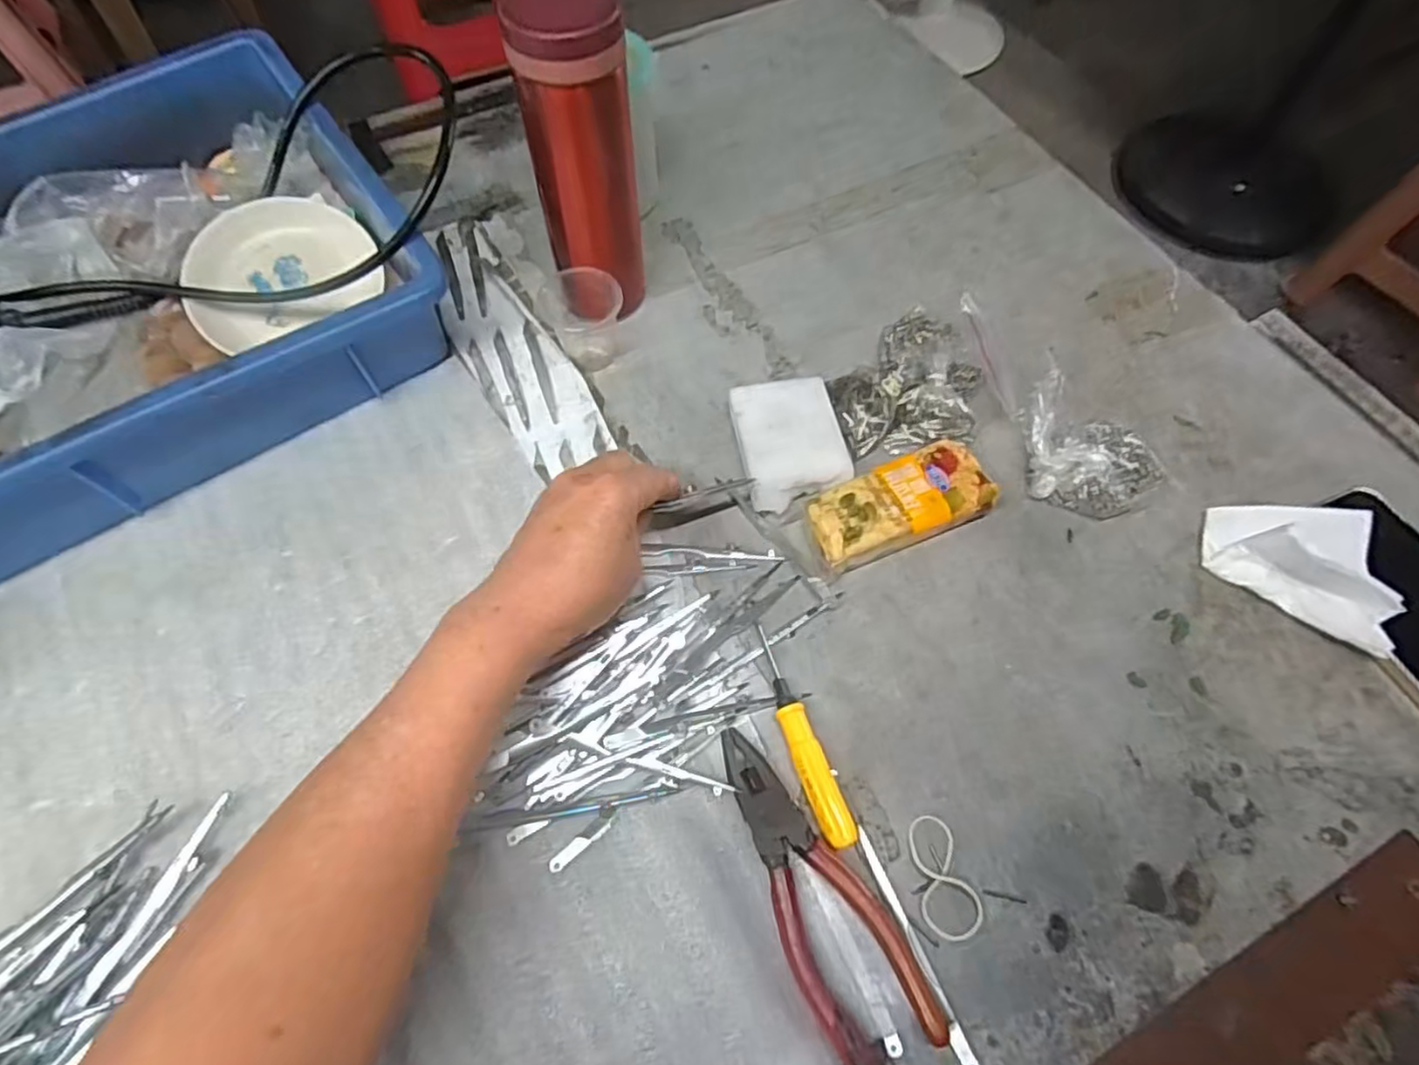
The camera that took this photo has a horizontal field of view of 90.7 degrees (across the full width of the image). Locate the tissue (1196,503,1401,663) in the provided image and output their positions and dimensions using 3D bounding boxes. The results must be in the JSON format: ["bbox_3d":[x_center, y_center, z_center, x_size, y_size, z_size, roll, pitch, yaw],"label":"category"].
[{"bbox_3d":[0.323,0.020,0.383,0.080,0.043,0.072,14,63,8],"label":"tissue"}]

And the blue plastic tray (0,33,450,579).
[{"bbox_3d":[-0.404,-0.116,0.424,0.430,0.103,0.268,-35,68,-17],"label":"blue plastic tray"}]

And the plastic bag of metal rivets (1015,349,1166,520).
[{"bbox_3d":[0.221,-0.047,0.423,0.064,0.037,0.094,-36,68,-17],"label":"plastic bag of metal rivets"}]

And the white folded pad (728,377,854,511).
[{"bbox_3d":[0.049,-0.056,0.436,0.064,0.024,0.087,-10,63,-5],"label":"white folded pad"}]

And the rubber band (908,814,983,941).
[{"bbox_3d":[0.109,0.160,0.327,0.027,0.004,0.053,-7,63,-4],"label":"rubber band"}]

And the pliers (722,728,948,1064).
[{"bbox_3d":[0.045,0.158,0.317,0.051,0.016,0.145,-27,66,-13],"label":"pliers"}]

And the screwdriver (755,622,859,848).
[{"bbox_3d":[0.043,0.101,0.354,0.016,0.014,0.113,-19,64,-10],"label":"screwdriver"}]

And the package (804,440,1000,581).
[{"bbox_3d":[0.107,-0.013,0.408,0.107,0.033,0.048,-21,64,-11],"label":"package"}]

